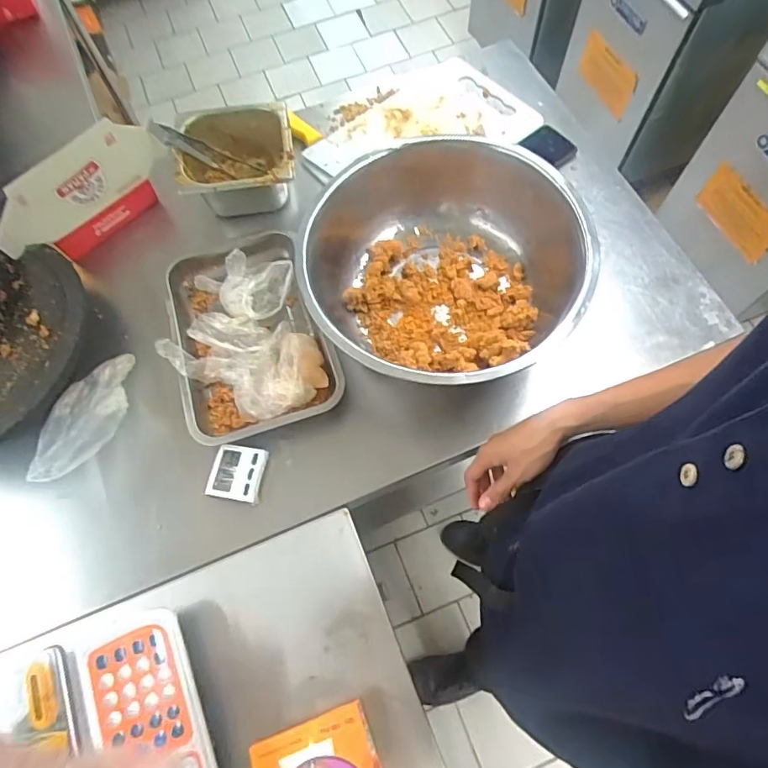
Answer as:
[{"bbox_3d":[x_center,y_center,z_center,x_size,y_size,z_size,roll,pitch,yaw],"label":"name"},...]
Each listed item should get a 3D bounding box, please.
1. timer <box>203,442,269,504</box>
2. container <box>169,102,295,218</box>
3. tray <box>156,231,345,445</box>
[{"bbox_3d":[-0.190,0.115,0.660,0.067,0.018,0.068,8,68,6],"label":"timer"},{"bbox_3d":[-0.225,-0.340,0.809,0.167,0.116,0.143,-7,67,0],"label":"container"},{"bbox_3d":[-0.196,-0.083,0.726,0.215,0.055,0.322,-19,68,-5],"label":"tray"}]

